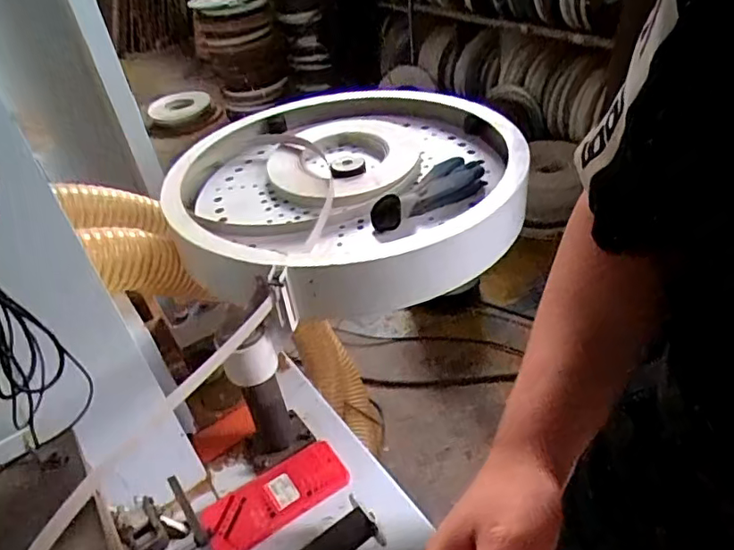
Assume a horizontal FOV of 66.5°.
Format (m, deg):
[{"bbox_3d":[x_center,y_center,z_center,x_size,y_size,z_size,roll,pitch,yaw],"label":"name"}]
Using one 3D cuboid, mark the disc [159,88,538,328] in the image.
[{"bbox_3d":[-0.044,-0.193,1.062,0.642,0.109,0.687,-32,45,-26],"label":"disc"}]

